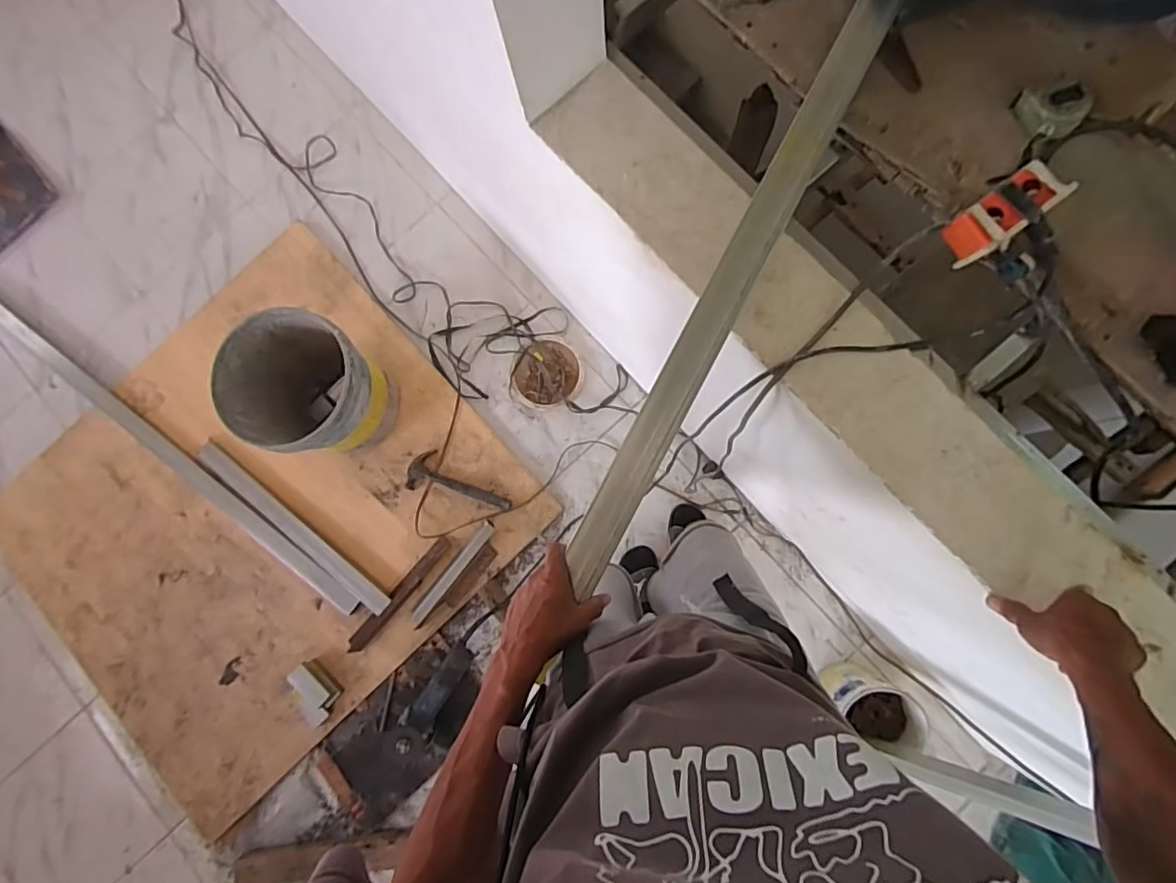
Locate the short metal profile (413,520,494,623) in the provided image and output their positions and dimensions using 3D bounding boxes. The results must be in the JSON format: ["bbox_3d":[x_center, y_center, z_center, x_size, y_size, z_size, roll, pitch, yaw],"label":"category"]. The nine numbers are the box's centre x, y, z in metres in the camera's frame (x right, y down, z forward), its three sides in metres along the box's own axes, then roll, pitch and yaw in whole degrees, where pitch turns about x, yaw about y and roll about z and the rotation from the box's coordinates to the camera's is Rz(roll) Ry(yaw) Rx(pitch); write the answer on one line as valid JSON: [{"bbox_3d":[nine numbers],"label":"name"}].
[{"bbox_3d":[-0.339,0.323,1.412,0.034,0.020,0.302,38,88,7],"label":"short metal profile"}]

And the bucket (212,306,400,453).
[{"bbox_3d":[-0.651,-0.116,1.351,0.290,0.317,0.301,0,84,5],"label":"bucket"}]

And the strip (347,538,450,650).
[{"bbox_3d":[-0.478,0.388,1.426,0.040,0.020,0.358,41,88,8],"label":"strip"}]

